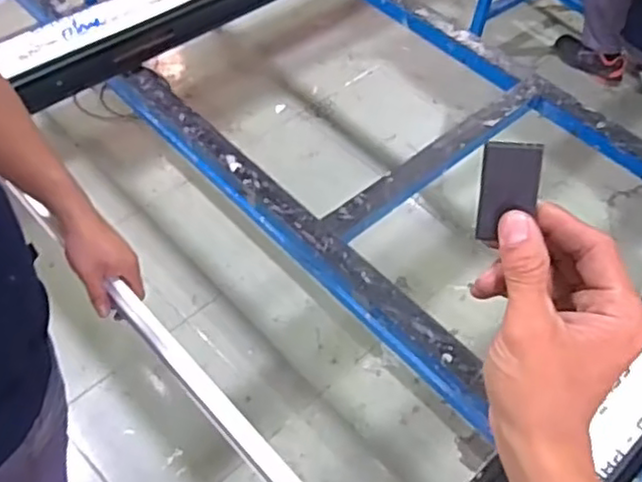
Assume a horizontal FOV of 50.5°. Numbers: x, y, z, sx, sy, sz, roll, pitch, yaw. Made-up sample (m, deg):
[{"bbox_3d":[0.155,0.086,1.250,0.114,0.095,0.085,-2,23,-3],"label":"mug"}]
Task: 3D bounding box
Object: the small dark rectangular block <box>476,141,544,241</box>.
[{"bbox_3d":[0.105,-0.026,0.378,0.031,0.056,0.005,7,18,14],"label":"small dark rectangular block"}]

